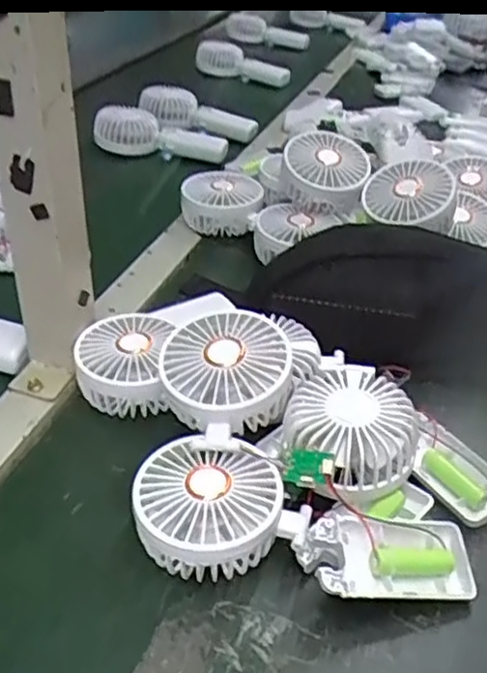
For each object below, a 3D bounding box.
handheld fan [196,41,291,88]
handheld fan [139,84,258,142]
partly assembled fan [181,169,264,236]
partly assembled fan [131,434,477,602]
[{"bbox_3d":[-0.005,-0.506,1.258,0.210,0.061,0.045,23,40,26],"label":"handheld fan"},{"bbox_3d":[-0.058,-0.325,0.996,0.177,0.064,0.048,16,38,18],"label":"handheld fan"},{"bbox_3d":[-0.023,-0.145,0.744,0.086,0.051,0.083,4,36,2],"label":"partly assembled fan"},{"bbox_3d":[0.034,0.115,0.406,0.201,0.046,0.082,9,36,9],"label":"partly assembled fan"}]

